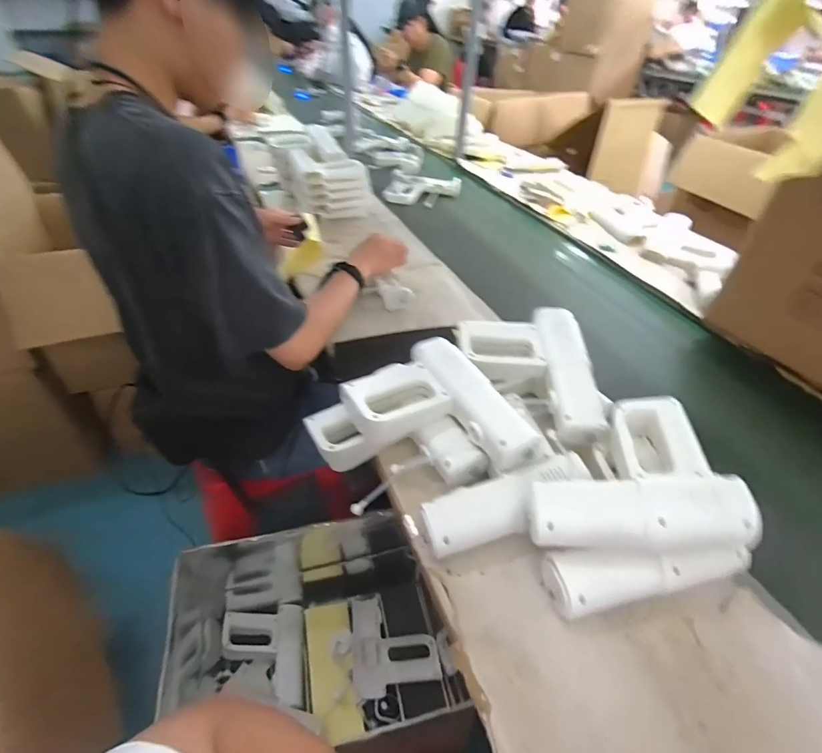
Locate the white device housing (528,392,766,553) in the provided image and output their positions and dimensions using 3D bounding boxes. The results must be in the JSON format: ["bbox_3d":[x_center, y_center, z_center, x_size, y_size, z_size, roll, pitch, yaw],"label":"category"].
[{"bbox_3d":[0.237,0.097,0.497,0.207,0.061,0.195,5,41,5],"label":"white device housing"}]

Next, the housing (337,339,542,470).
[{"bbox_3d":[0.029,0.051,0.576,0.179,0.067,0.216,-21,46,-23],"label":"housing"}]

